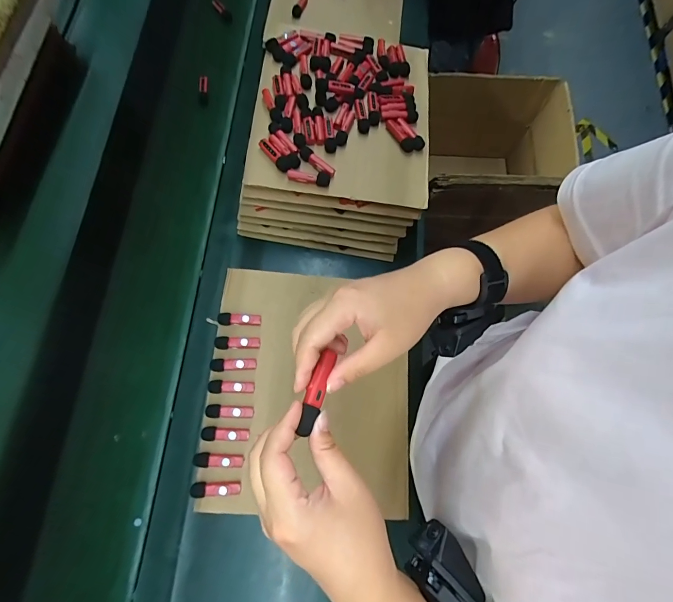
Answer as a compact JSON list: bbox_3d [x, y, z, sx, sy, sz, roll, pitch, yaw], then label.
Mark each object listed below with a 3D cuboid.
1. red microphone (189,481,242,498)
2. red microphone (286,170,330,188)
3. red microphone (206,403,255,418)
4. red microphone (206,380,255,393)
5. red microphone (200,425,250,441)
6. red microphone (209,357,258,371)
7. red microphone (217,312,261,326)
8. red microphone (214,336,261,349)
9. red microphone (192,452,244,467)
[{"bbox_3d":[-0.163,0.253,0.491,0.066,0.010,0.018,-2,73,-2],"label":"red microphone"},{"bbox_3d":[-0.044,-0.192,0.566,0.065,0.021,0.020,6,73,0],"label":"red microphone"},{"bbox_3d":[-0.152,0.158,0.519,0.065,0.010,0.019,6,73,0],"label":"red microphone"},{"bbox_3d":[-0.152,0.124,0.527,0.066,0.008,0.018,3,73,-1],"label":"red microphone"},{"bbox_3d":[-0.156,0.187,0.511,0.064,0.010,0.019,7,73,0],"label":"red microphone"},{"bbox_3d":[-0.152,0.093,0.537,0.065,0.012,0.019,-1,73,-2],"label":"red microphone"},{"bbox_3d":[-0.150,0.028,0.561,0.065,0.011,0.021,3,73,-1],"label":"red microphone"},{"bbox_3d":[-0.149,0.063,0.546,0.066,0.010,0.018,1,73,-1],"label":"red microphone"},{"bbox_3d":[-0.162,0.219,0.500,0.066,0.012,0.017,4,73,-1],"label":"red microphone"}]

